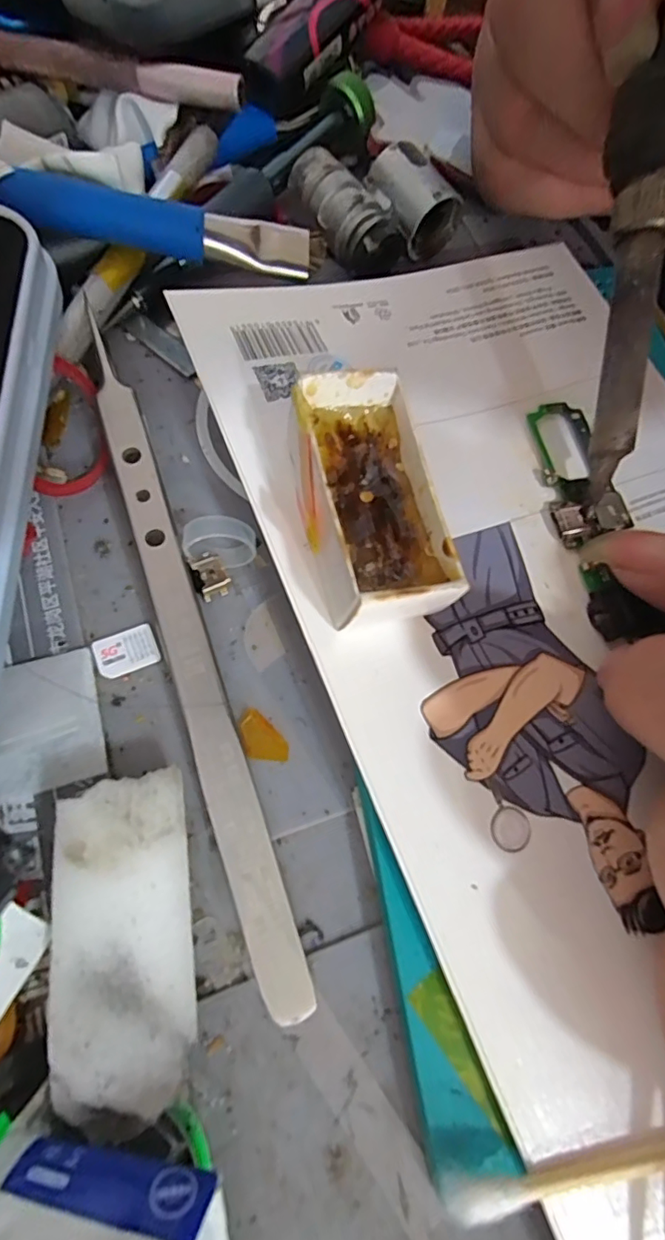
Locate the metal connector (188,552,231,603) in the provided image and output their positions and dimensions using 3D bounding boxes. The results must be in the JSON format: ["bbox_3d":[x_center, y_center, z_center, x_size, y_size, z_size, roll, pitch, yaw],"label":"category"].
[{"bbox_3d":[-0.027,-0.009,0.119,0.007,0.006,0.008,-28,74,-17],"label":"metal connector"}]

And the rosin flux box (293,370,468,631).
[{"bbox_3d":[0.007,-0.021,0.107,0.024,0.025,0.046,-10,70,-11],"label":"rosin flux box"}]

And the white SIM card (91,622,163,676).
[{"bbox_3d":[-0.044,0.007,0.114,0.012,0.004,0.009,-20,74,-14],"label":"white SIM card"}]

